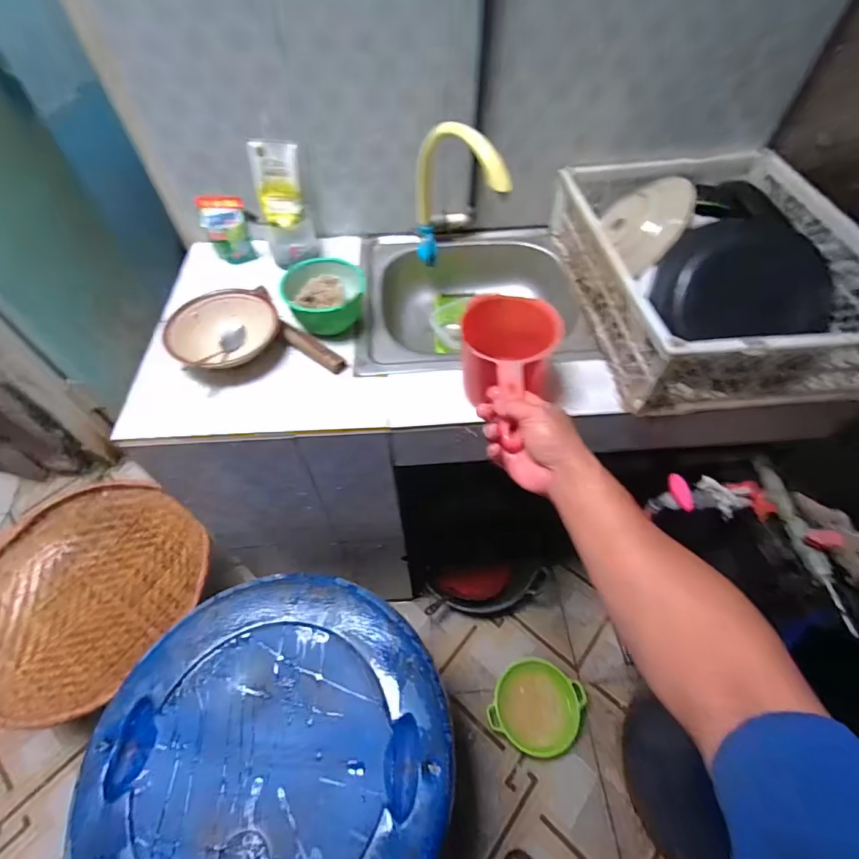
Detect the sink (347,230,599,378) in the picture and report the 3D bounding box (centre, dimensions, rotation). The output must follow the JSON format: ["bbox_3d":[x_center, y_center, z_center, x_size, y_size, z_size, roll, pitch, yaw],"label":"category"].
[{"bbox_3d":[0.077,-0.213,0.904,0.418,0.165,0.389,-5,55,-3],"label":"sink"}]

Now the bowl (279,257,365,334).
[{"bbox_3d":[-0.179,-0.226,0.778,0.132,0.088,0.142,0,55,0],"label":"bowl"}]

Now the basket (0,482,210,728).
[{"bbox_3d":[-0.838,0.377,1.102,0.506,0.108,0.514,0,55,0],"label":"basket"}]

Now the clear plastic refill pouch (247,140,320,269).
[{"bbox_3d":[-0.266,-0.408,0.820,0.090,0.203,0.054,-10,31,-6],"label":"clear plastic refill pouch"}]

